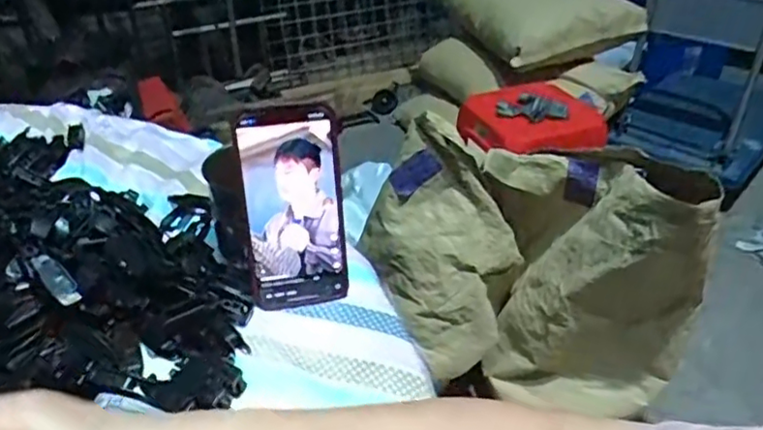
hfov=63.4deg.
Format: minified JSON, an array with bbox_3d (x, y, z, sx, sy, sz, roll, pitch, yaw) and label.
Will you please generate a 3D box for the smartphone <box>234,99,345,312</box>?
[{"bbox_3d":[-0.068,-0.003,0.473,0.075,0.153,0.012,-5,18,-8],"label":"smartphone"}]

